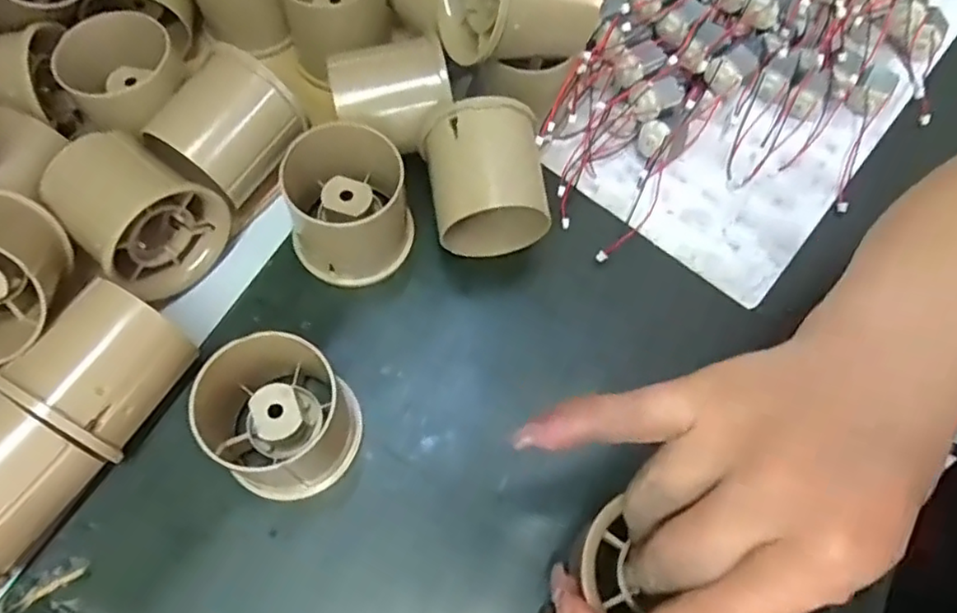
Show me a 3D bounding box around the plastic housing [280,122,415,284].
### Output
[{"bbox_3d":[-0.058,-0.042,0.288,0.053,0.054,0.049,1,65,-2],"label":"plastic housing"}]

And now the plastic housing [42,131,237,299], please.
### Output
[{"bbox_3d":[-0.147,-0.037,0.280,0.060,0.050,0.050,34,69,13],"label":"plastic housing"}]

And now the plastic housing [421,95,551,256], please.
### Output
[{"bbox_3d":[0.004,-0.053,0.292,0.049,0.057,0.052,-9,66,-6],"label":"plastic housing"}]

